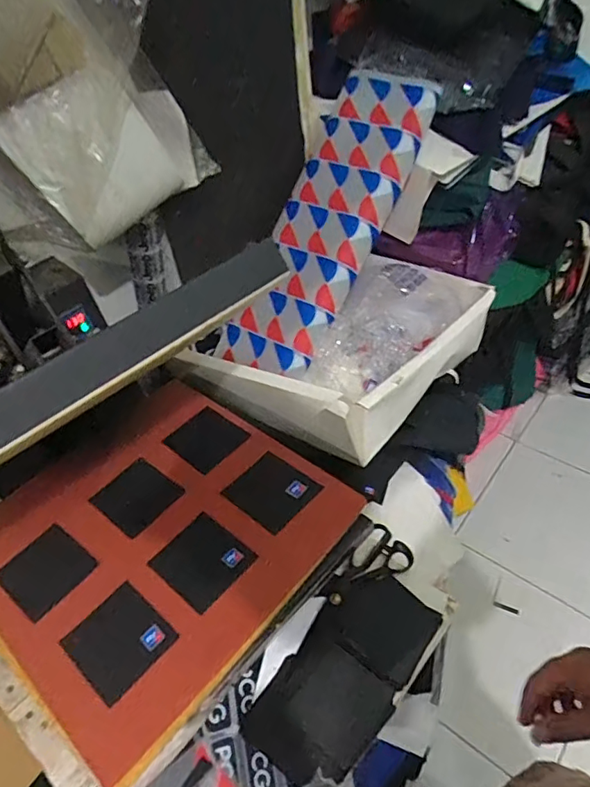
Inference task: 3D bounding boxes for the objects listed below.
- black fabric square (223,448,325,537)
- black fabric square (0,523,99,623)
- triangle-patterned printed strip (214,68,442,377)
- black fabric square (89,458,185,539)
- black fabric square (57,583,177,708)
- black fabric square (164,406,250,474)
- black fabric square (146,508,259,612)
[{"bbox_3d":[-0.030,0.123,0.678,0.094,0.005,0.088,32,59,28],"label":"black fabric square"},{"bbox_3d":[-0.294,0.208,0.628,0.092,0.006,0.088,26,55,29],"label":"black fabric square"},{"bbox_3d":[0.048,-0.291,0.920,0.190,0.066,0.551,27,93,25],"label":"triangle-patterned printed strip"},{"bbox_3d":[-0.205,0.131,0.689,0.091,0.006,0.087,28,56,30],"label":"black fabric square"},{"bbox_3d":[-0.185,0.258,0.560,0.094,0.004,0.088,29,56,31],"label":"black fabric square"},{"bbox_3d":[-0.125,0.065,0.755,0.095,0.006,0.089,30,57,31],"label":"black fabric square"},{"bbox_3d":[-0.107,0.194,0.618,0.094,0.004,0.089,30,59,28],"label":"black fabric square"}]

